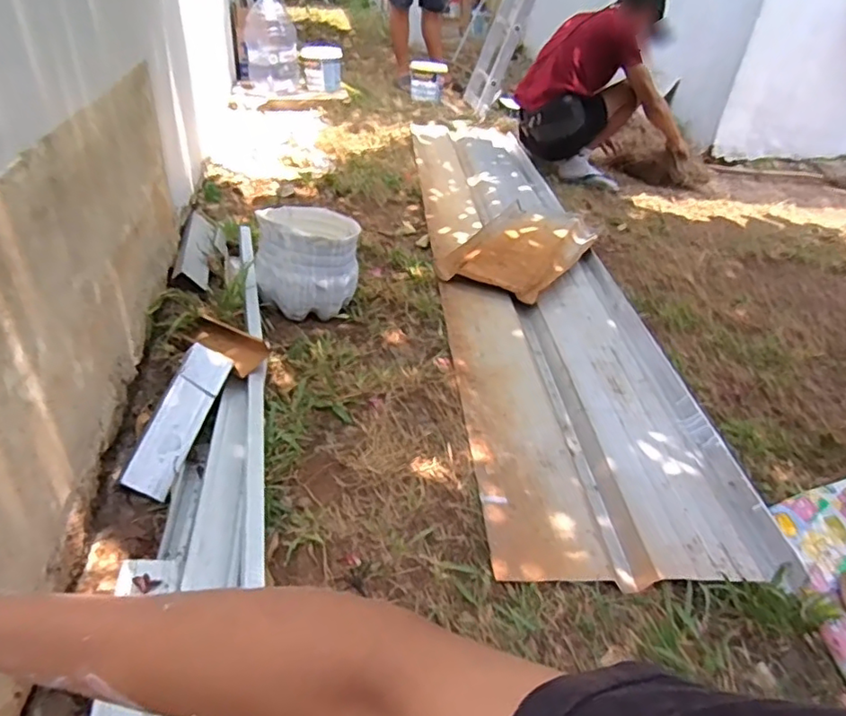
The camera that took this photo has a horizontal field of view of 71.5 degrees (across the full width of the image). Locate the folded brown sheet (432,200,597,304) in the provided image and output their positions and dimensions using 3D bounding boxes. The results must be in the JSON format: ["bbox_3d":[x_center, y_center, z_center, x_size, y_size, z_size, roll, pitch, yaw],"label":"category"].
[{"bbox_3d":[0.301,-0.341,1.787,0.342,0.083,0.535,27,40,27],"label":"folded brown sheet"}]

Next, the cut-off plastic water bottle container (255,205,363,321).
[{"bbox_3d":[-0.283,-0.237,1.432,0.232,0.227,0.230,-7,37,-18],"label":"cut-off plastic water bottle container"}]

